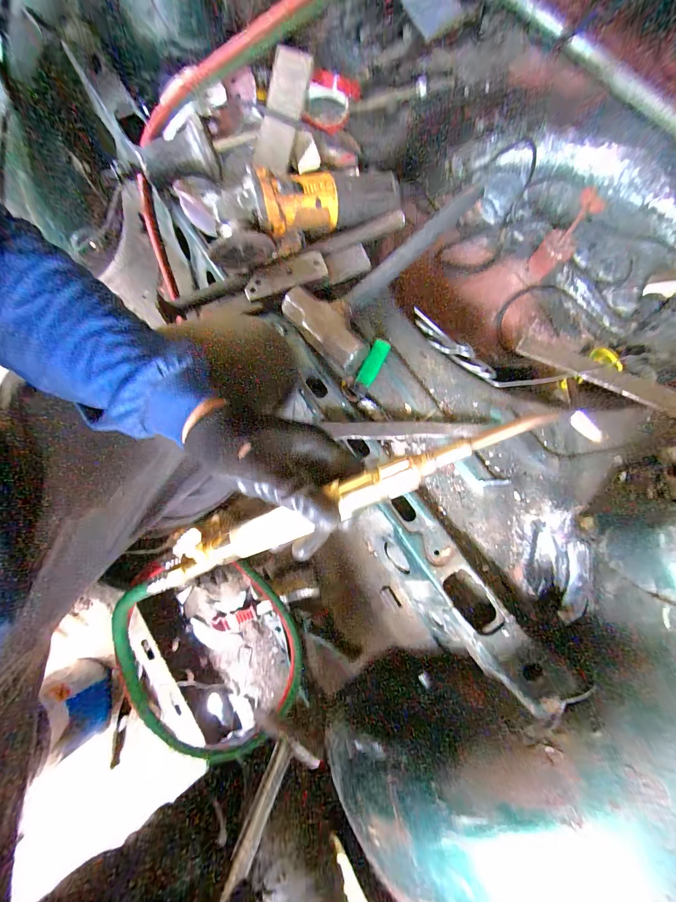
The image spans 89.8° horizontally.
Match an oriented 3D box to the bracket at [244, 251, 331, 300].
[{"bbox_3d":[-0.072,-0.239,0.461,0.112,0.007,0.043,-16,78,2],"label":"bracket"}]

